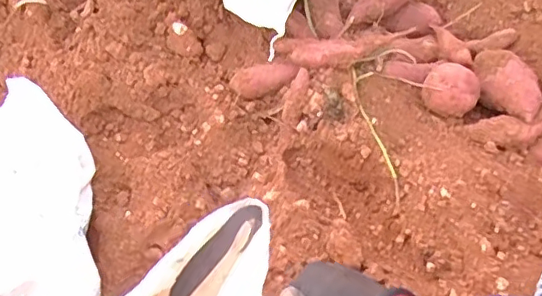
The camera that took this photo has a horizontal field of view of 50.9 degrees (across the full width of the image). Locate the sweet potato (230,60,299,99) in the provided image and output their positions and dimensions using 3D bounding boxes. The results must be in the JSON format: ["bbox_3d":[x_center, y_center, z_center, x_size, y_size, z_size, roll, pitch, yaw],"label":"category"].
[{"bbox_3d":[-0.013,-0.127,1.041,0.129,0.049,0.042,-16,53,12],"label":"sweet potato"}]

